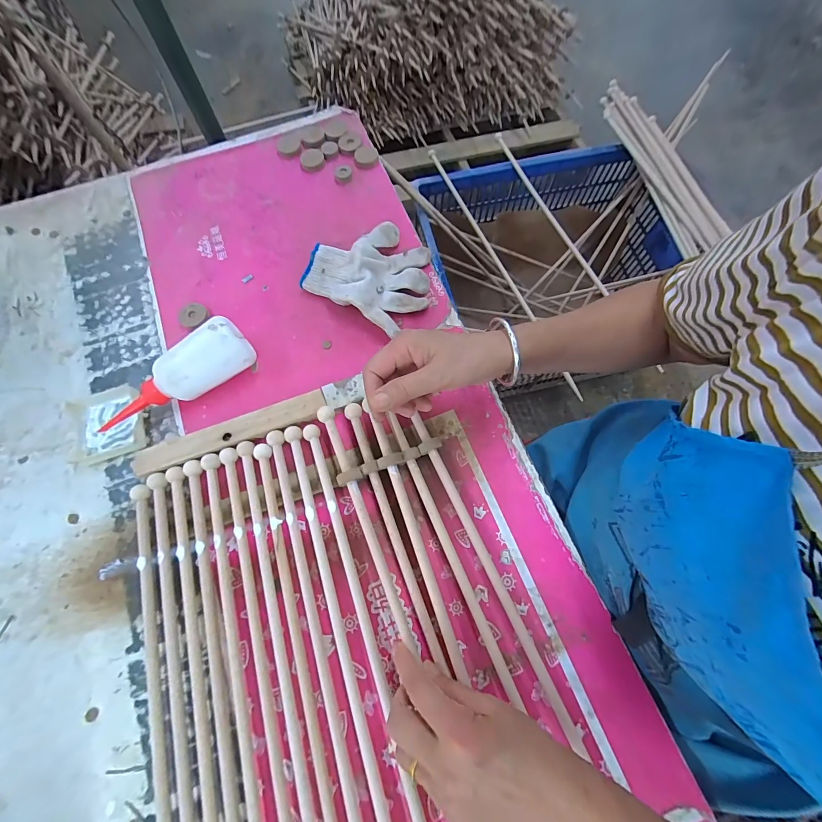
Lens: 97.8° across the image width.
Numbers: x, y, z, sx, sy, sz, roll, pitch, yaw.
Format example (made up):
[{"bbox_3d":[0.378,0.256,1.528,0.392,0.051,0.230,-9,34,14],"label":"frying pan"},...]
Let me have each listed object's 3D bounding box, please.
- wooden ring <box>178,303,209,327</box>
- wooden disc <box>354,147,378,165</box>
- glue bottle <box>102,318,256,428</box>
[{"bbox_3d":[-0.271,-0.119,0.447,0.033,0.010,0.034,0,71,1],"label":"wooden ring"},{"bbox_3d":[-0.067,-0.381,0.535,0.034,0.006,0.037,0,71,1],"label":"wooden disc"},{"bbox_3d":[-0.259,-0.027,0.399,0.180,0.062,0.054,-40,75,-11],"label":"glue bottle"}]

